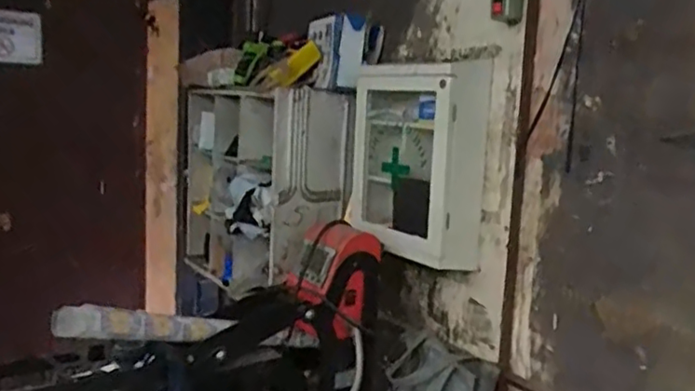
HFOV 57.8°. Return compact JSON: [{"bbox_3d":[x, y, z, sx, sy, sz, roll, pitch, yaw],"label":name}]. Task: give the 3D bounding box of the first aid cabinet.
[{"bbox_3d":[0.132,-0.072,1.365,0.147,0.388,0.349,-3,9,-36],"label":"first aid cabinet"}]

